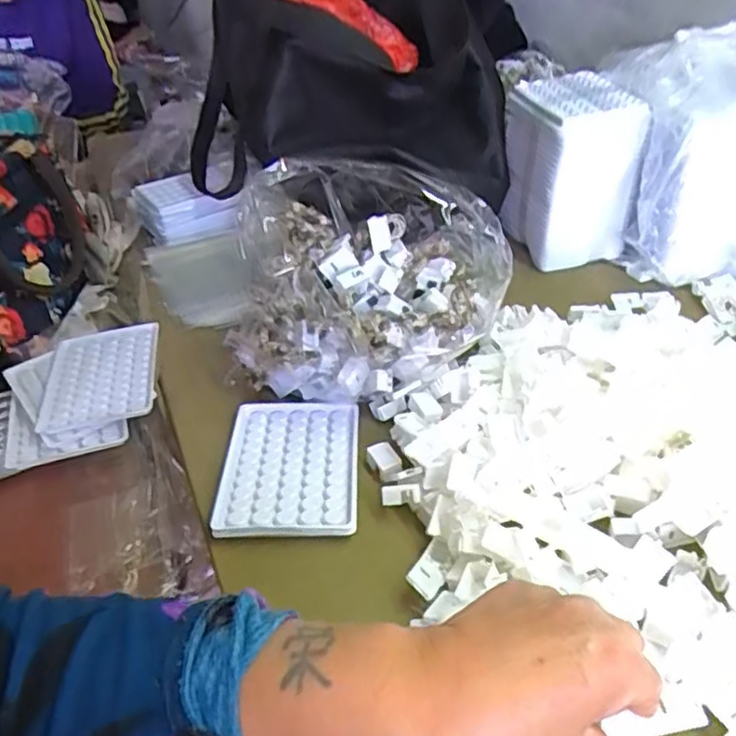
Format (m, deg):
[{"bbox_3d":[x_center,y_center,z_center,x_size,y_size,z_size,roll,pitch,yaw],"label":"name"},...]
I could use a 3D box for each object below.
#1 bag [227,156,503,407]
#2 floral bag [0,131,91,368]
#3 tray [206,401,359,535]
[{"bbox_3d":[-0.002,-0.066,0.546,0.213,0.143,0.158,-2,37,1],"label":"bag"},{"bbox_3d":[-0.345,-0.124,0.663,0.081,0.145,0.231,-3,37,0],"label":"floral bag"},{"bbox_3d":[-0.056,0.069,0.492,0.096,0.009,0.126,-2,37,2],"label":"tray"}]

